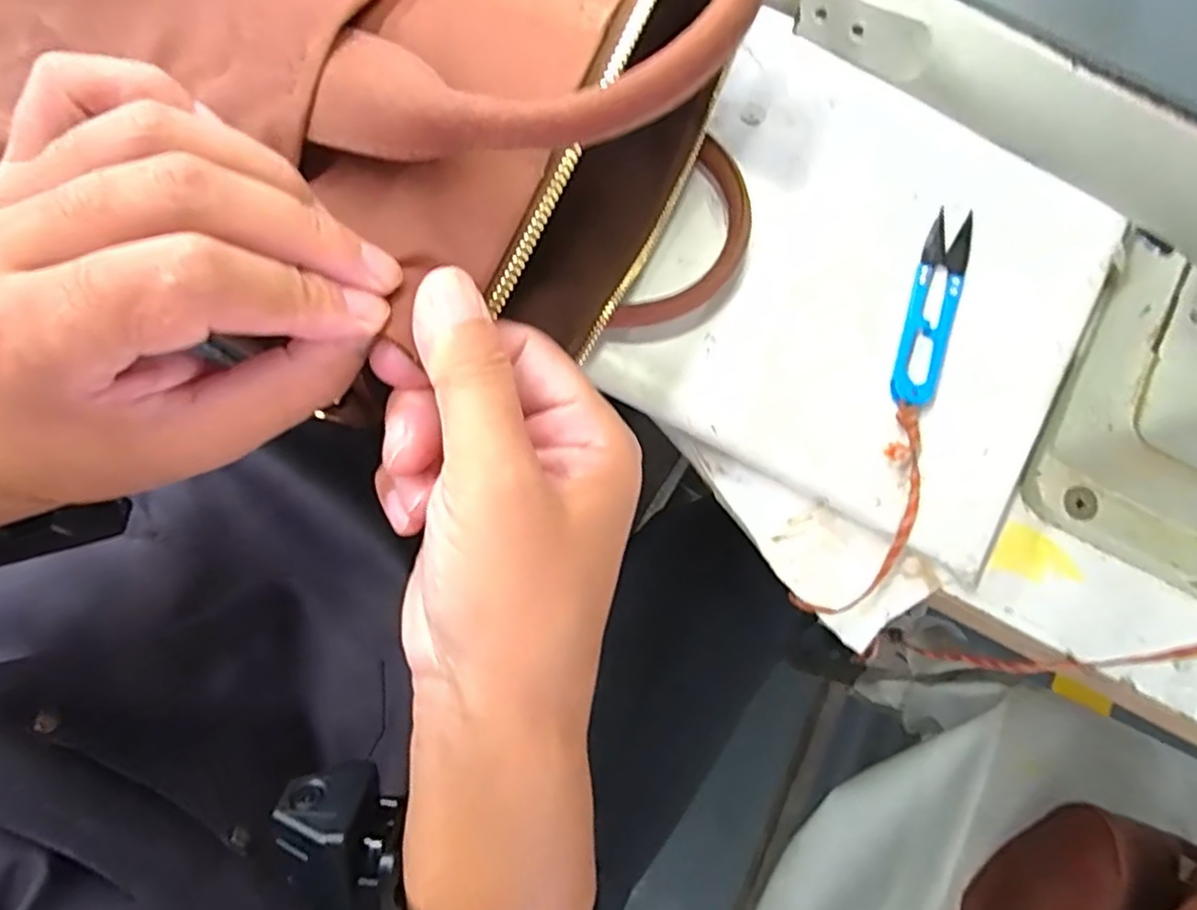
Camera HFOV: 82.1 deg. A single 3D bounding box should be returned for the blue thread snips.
[{"bbox_3d":[0.153,-0.067,0.312,0.021,0.009,0.099,19,78,4],"label":"blue thread snips"}]

